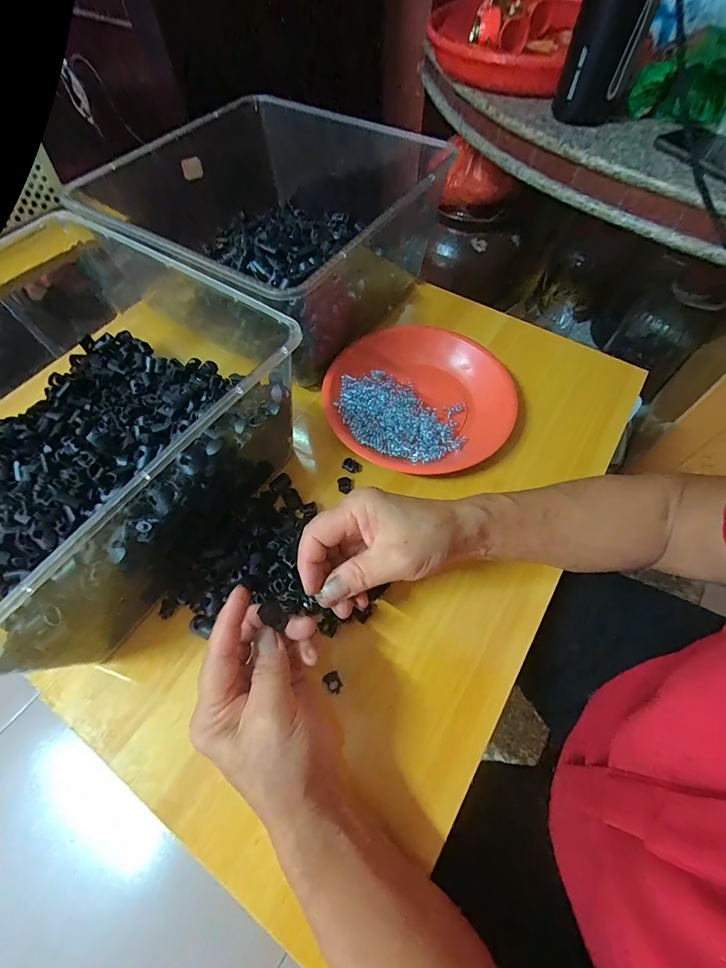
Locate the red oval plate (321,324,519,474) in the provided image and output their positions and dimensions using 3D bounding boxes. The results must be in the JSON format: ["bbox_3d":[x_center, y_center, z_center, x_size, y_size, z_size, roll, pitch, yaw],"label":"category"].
[{"bbox_3d":[0.059,-0.090,0.415,0.187,0.029,0.179,7,60,5],"label":"red oval plate"}]

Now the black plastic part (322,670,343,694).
[{"bbox_3d":[-0.023,0.152,0.303,0.012,0.004,0.015,-20,62,-10],"label":"black plastic part"}]

